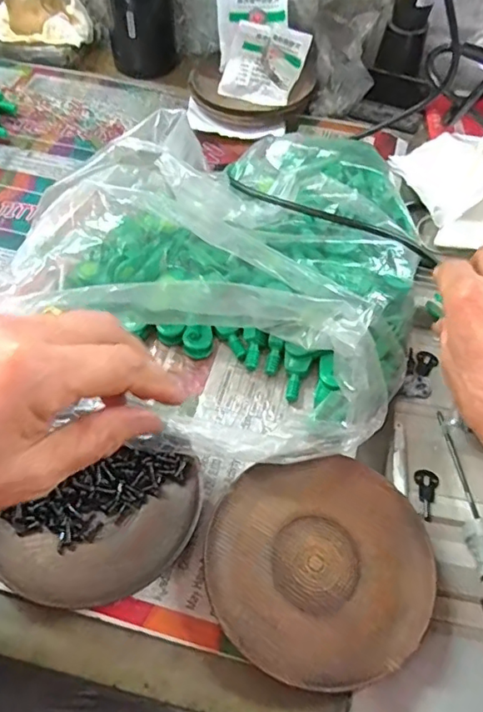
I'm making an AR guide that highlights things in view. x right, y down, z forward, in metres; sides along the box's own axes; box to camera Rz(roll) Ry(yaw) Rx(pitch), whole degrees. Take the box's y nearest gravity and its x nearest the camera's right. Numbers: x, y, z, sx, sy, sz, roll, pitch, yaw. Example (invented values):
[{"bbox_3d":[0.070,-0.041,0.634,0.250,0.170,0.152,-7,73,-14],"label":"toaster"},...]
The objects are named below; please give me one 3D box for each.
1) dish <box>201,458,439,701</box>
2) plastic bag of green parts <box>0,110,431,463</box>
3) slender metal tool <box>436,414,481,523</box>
[{"bbox_3d":[0.041,0.108,0.287,0.111,0.019,0.110,1,55,-2],"label":"dish"},{"bbox_3d":[0.003,-0.073,0.363,0.243,0.084,0.303,29,59,17],"label":"plastic bag of green parts"},{"bbox_3d":[0.130,0.064,0.333,0.004,0.004,0.069,-3,56,-5],"label":"slender metal tool"}]

